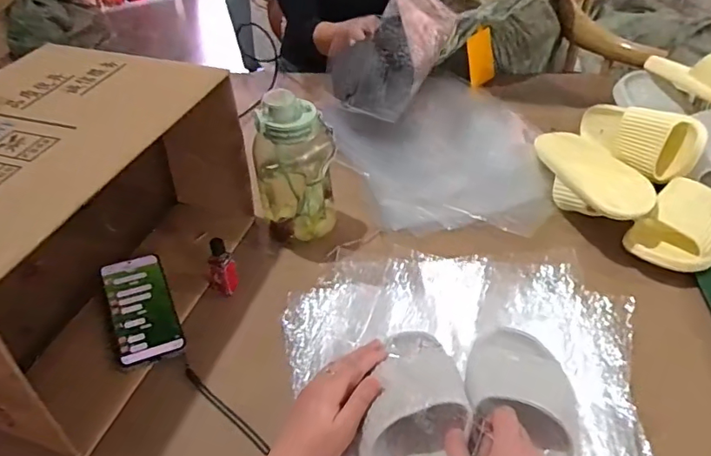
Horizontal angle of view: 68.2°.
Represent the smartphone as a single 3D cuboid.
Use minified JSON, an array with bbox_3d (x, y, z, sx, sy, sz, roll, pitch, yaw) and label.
[{"bbox_3d":[-0.267,0.096,0.654,0.072,0.012,0.148,-13,50,-25],"label":"smartphone"}]

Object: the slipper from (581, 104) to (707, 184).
[{"bbox_3d":[0.426,-0.144,0.831,0.071,0.095,0.224,-8,21,-8],"label":"slipper"}]

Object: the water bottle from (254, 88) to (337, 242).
[{"bbox_3d":[-0.083,-0.084,0.730,0.102,0.212,0.085,-11,43,-7],"label":"water bottle"}]

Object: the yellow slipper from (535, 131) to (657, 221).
[{"bbox_3d":[0.350,-0.082,0.790,0.104,0.056,0.241,-5,42,-1],"label":"yellow slipper"}]

